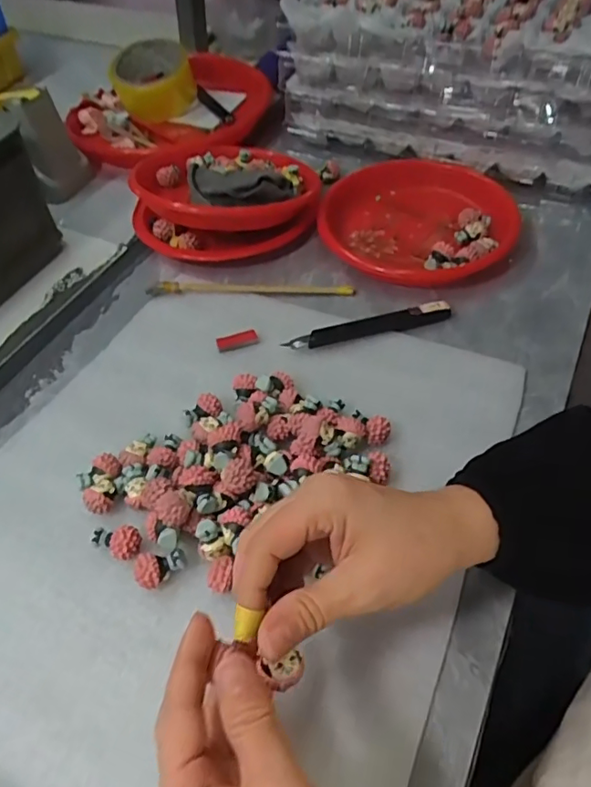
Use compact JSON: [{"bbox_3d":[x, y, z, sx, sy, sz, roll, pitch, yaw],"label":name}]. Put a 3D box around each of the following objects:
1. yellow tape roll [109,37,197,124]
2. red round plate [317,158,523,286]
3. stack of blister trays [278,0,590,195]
[{"bbox_3d":[-0.177,-0.392,0.698,0.096,0.054,0.096,0,67,1],"label":"yellow tape roll"},{"bbox_3d":[0.114,-0.165,0.530,0.175,0.039,0.179,-3,48,3],"label":"red round plate"},{"bbox_3d":[0.204,-0.351,0.596,0.388,0.163,0.251,14,50,18],"label":"stack of blister trays"}]

